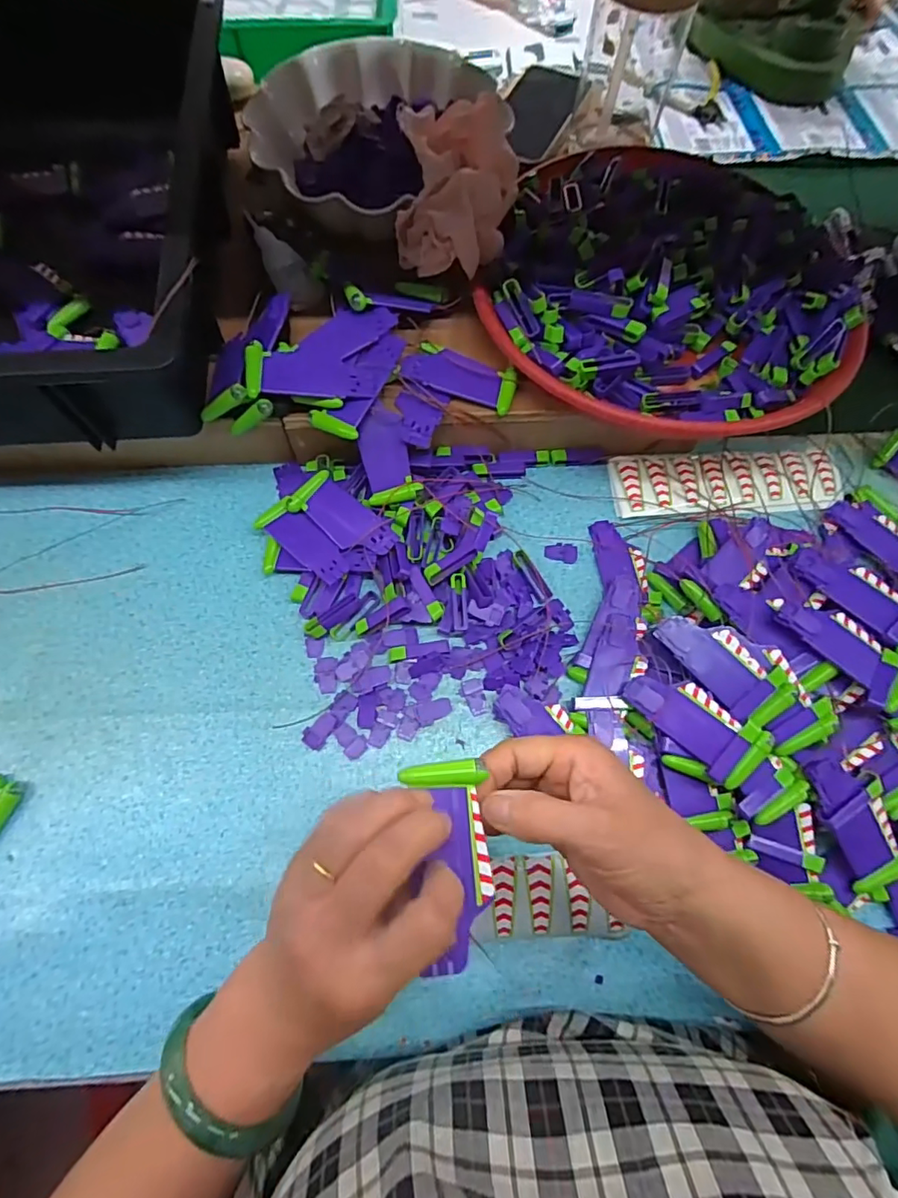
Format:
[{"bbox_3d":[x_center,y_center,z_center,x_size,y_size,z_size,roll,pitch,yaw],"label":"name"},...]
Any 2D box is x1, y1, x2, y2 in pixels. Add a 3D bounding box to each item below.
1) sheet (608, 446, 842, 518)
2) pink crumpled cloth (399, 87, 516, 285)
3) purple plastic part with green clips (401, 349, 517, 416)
[{"bbox_3d":[0.239,-0.103,0.466,0.194,0.009,0.064,-4,70,-2],"label":"sheet"},{"bbox_3d":[0.007,-0.327,0.420,0.092,0.057,0.140,1,70,-1],"label":"pink crumpled cloth"},{"bbox_3d":[0.008,-0.174,0.422,0.087,0.013,0.039,16,70,4],"label":"purple plastic part with green clips"}]

